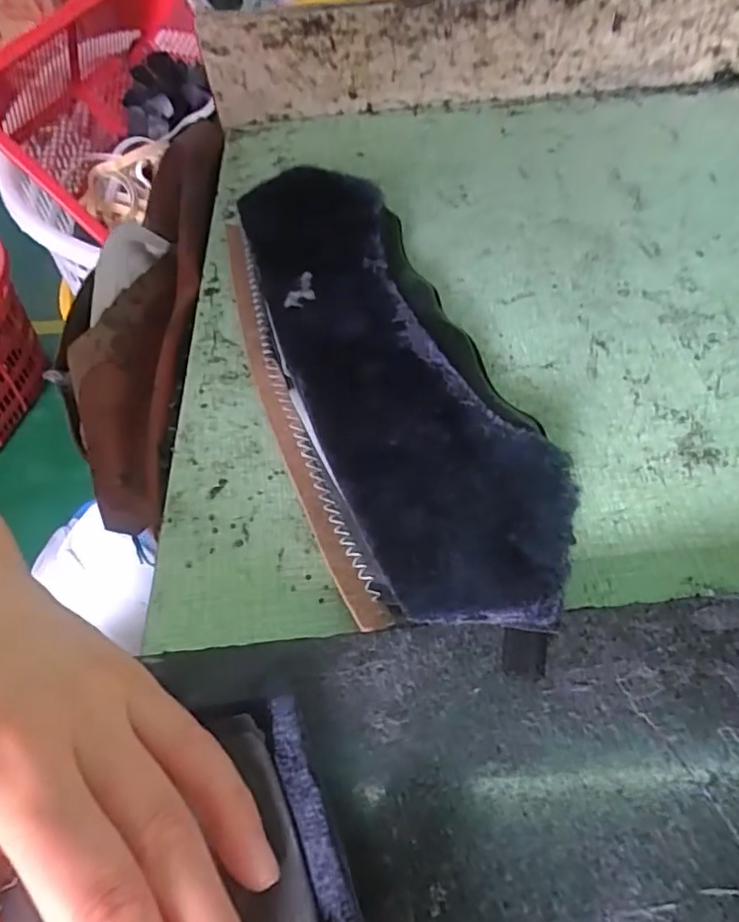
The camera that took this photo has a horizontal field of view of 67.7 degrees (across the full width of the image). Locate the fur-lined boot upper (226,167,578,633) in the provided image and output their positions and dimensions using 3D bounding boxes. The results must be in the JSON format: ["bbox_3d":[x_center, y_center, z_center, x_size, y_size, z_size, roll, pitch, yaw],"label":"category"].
[{"bbox_3d":[-0.003,-0.053,0.279,0.101,0.034,0.303,-16,56,-9],"label":"fur-lined boot upper"}]

